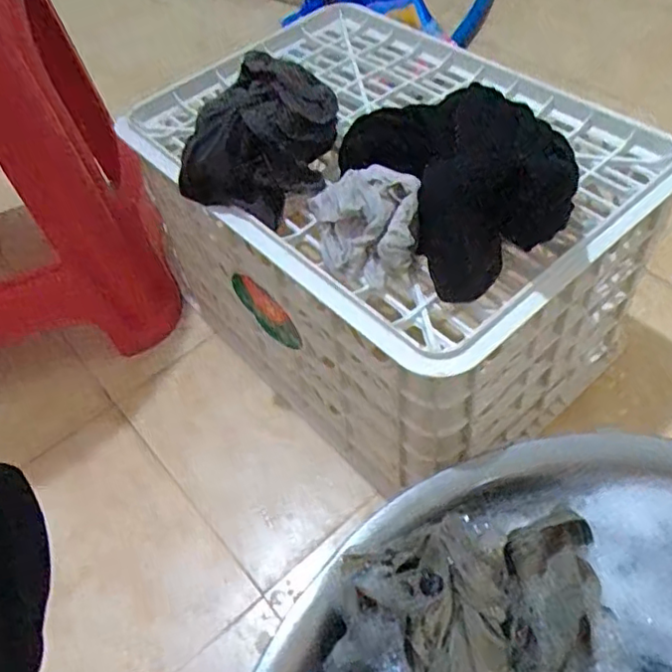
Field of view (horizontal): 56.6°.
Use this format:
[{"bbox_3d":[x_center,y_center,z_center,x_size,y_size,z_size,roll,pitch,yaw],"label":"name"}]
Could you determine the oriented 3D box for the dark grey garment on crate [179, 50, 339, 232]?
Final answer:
[{"bbox_3d":[-0.063,-0.168,0.554,0.112,0.086,0.137,26,59,25],"label":"dark grey garment on crate"}]

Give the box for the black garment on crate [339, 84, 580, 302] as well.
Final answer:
[{"bbox_3d":[0.101,-0.126,0.500,0.136,0.064,0.161,-28,53,-14],"label":"black garment on crate"}]

